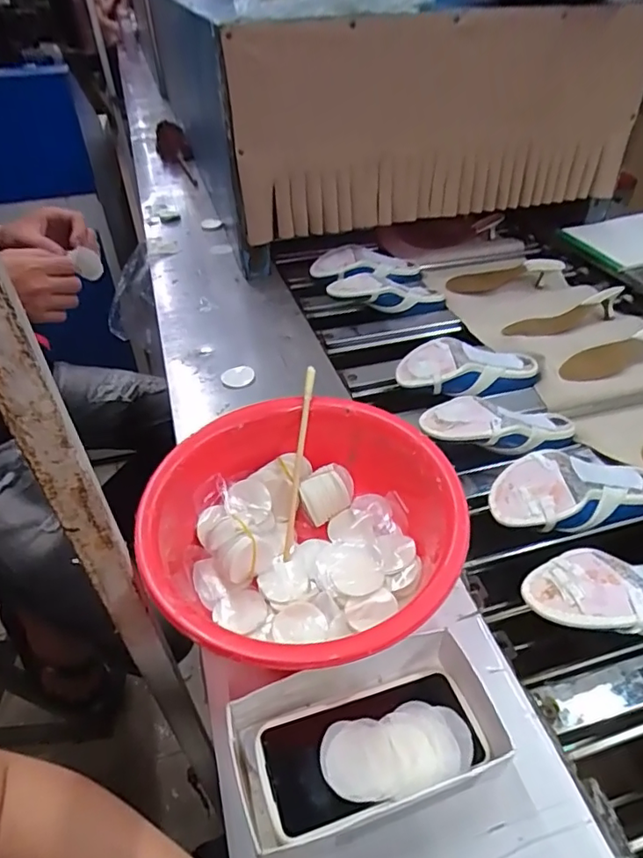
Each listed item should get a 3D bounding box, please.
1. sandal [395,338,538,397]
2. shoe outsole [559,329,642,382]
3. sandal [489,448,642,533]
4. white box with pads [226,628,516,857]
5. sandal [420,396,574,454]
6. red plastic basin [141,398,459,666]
[{"bbox_3d":[0.224,-0.082,0.821,0.220,0.067,0.077,-5,43,-3],"label":"sandal"},{"bbox_3d":[0.487,-0.122,0.893,0.223,0.052,0.077,-24,44,-2],"label":"shoe outsole"},{"bbox_3d":[0.292,0.073,0.634,0.219,0.071,0.082,-15,44,-14],"label":"sandal"},{"bbox_3d":[0.036,0.230,0.417,0.202,0.045,0.116,-13,44,-12],"label":"white box with pads"},{"bbox_3d":[0.241,-0.007,0.714,0.216,0.053,0.085,4,39,-18],"label":"sandal"},{"bbox_3d":[-0.014,0.106,0.514,0.266,0.116,0.273,-1,42,1],"label":"red plastic basin"}]

